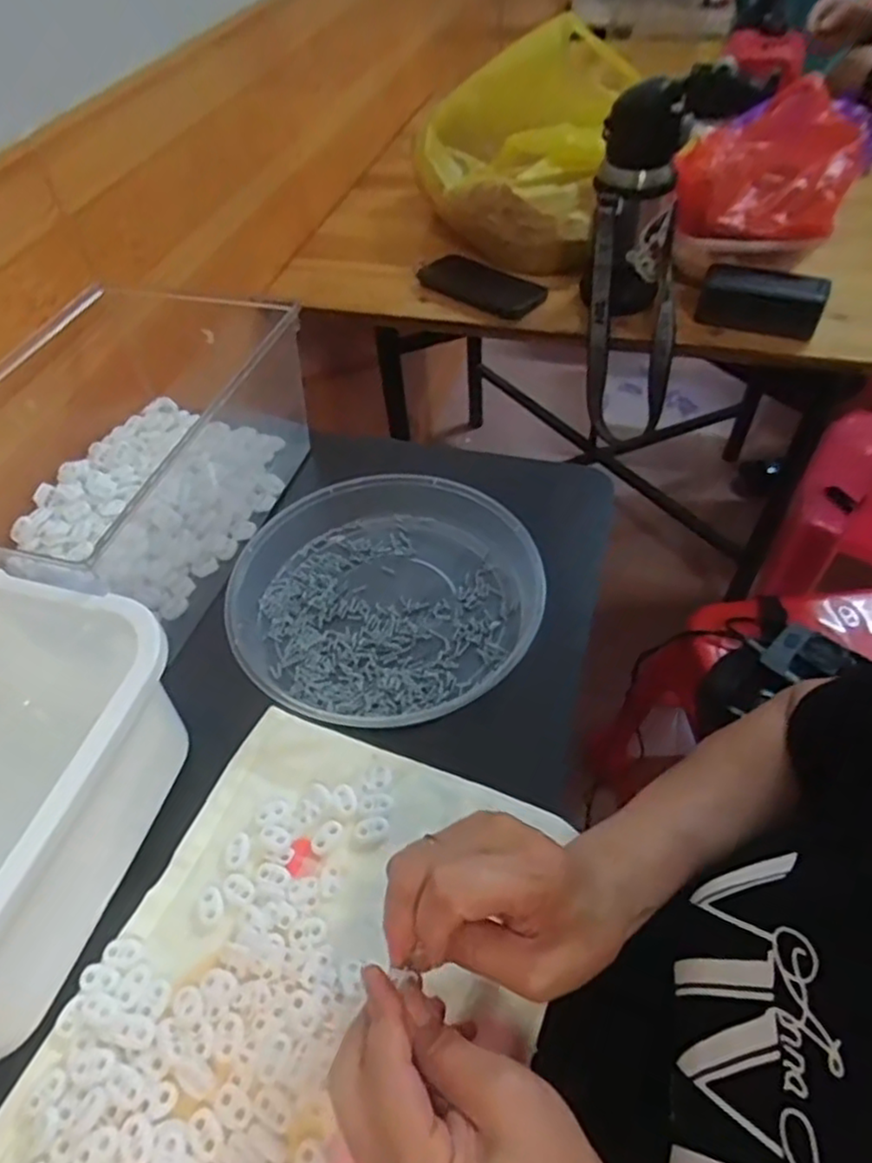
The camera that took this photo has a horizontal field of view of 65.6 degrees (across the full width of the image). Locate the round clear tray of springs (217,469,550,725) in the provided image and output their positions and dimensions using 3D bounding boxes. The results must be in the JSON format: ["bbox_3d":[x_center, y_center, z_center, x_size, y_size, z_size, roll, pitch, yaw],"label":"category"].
[{"bbox_3d":[-0.038,0.006,0.526,0.240,0.034,0.221,3,52,7],"label":"round clear tray of springs"}]

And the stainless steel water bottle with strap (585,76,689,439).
[{"bbox_3d":[0.236,-0.359,0.791,0.119,0.370,0.122,12,53,13],"label":"stainless steel water bottle with strap"}]

